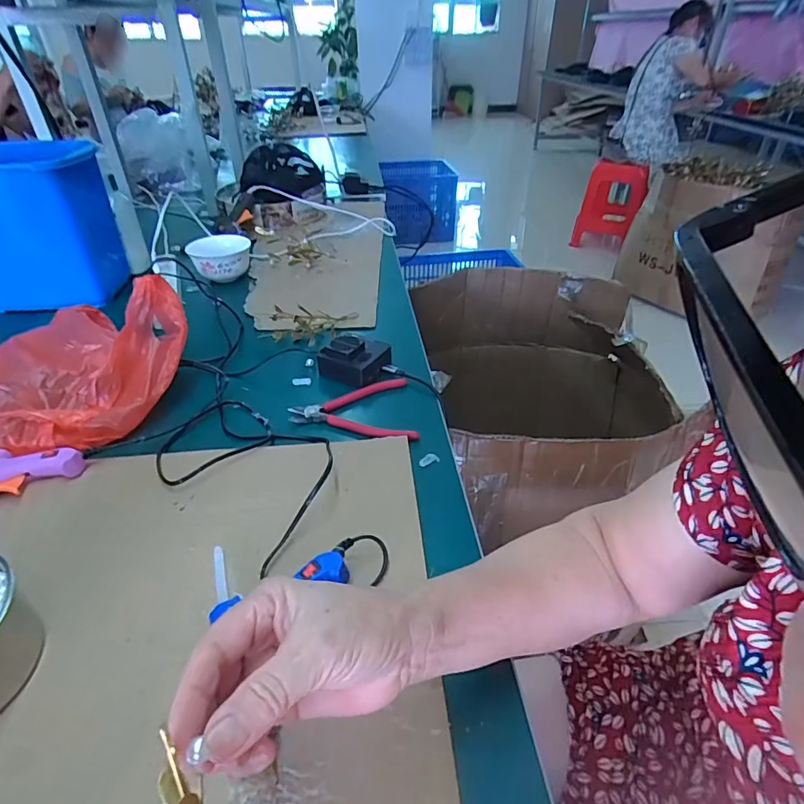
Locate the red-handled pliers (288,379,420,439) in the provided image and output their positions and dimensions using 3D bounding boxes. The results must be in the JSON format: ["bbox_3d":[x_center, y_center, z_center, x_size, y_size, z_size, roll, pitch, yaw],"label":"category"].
[{"bbox_3d":[-0.059,0.011,0.577,0.144,0.011,0.110,-6,37,-8],"label":"red-handled pliers"}]

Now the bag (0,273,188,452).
[{"bbox_3d":[-0.396,-0.054,0.573,0.210,0.118,0.240,23,42,27],"label":"bag"}]

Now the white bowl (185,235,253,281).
[{"bbox_3d":[-0.347,-0.275,0.933,0.113,0.053,0.113,-8,38,-12],"label":"white bowl"}]

